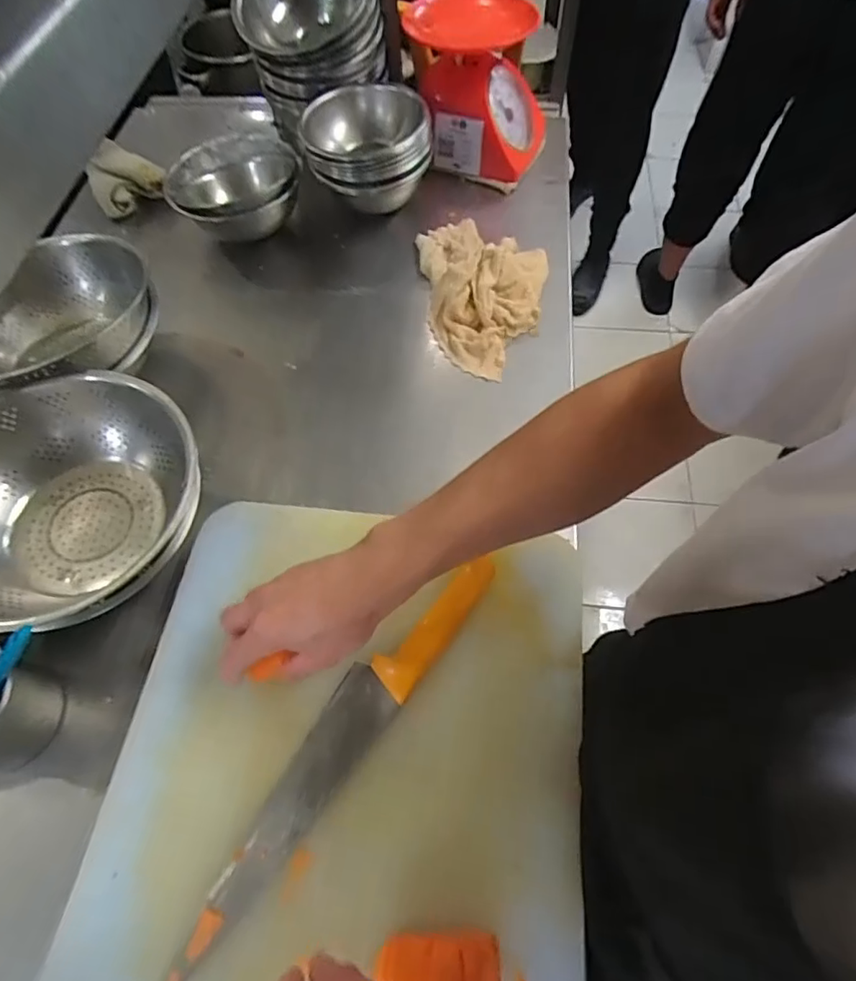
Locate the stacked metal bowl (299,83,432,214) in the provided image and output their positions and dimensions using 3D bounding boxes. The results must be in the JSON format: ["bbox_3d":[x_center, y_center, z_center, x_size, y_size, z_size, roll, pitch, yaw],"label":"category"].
[{"bbox_3d":[-0.072,-0.416,0.717,0.150,0.117,0.125,-5,61,-2],"label":"stacked metal bowl"}]

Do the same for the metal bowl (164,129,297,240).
[{"bbox_3d":[-0.243,-0.378,0.734,0.159,0.084,0.156,0,61,1],"label":"metal bowl"}]

